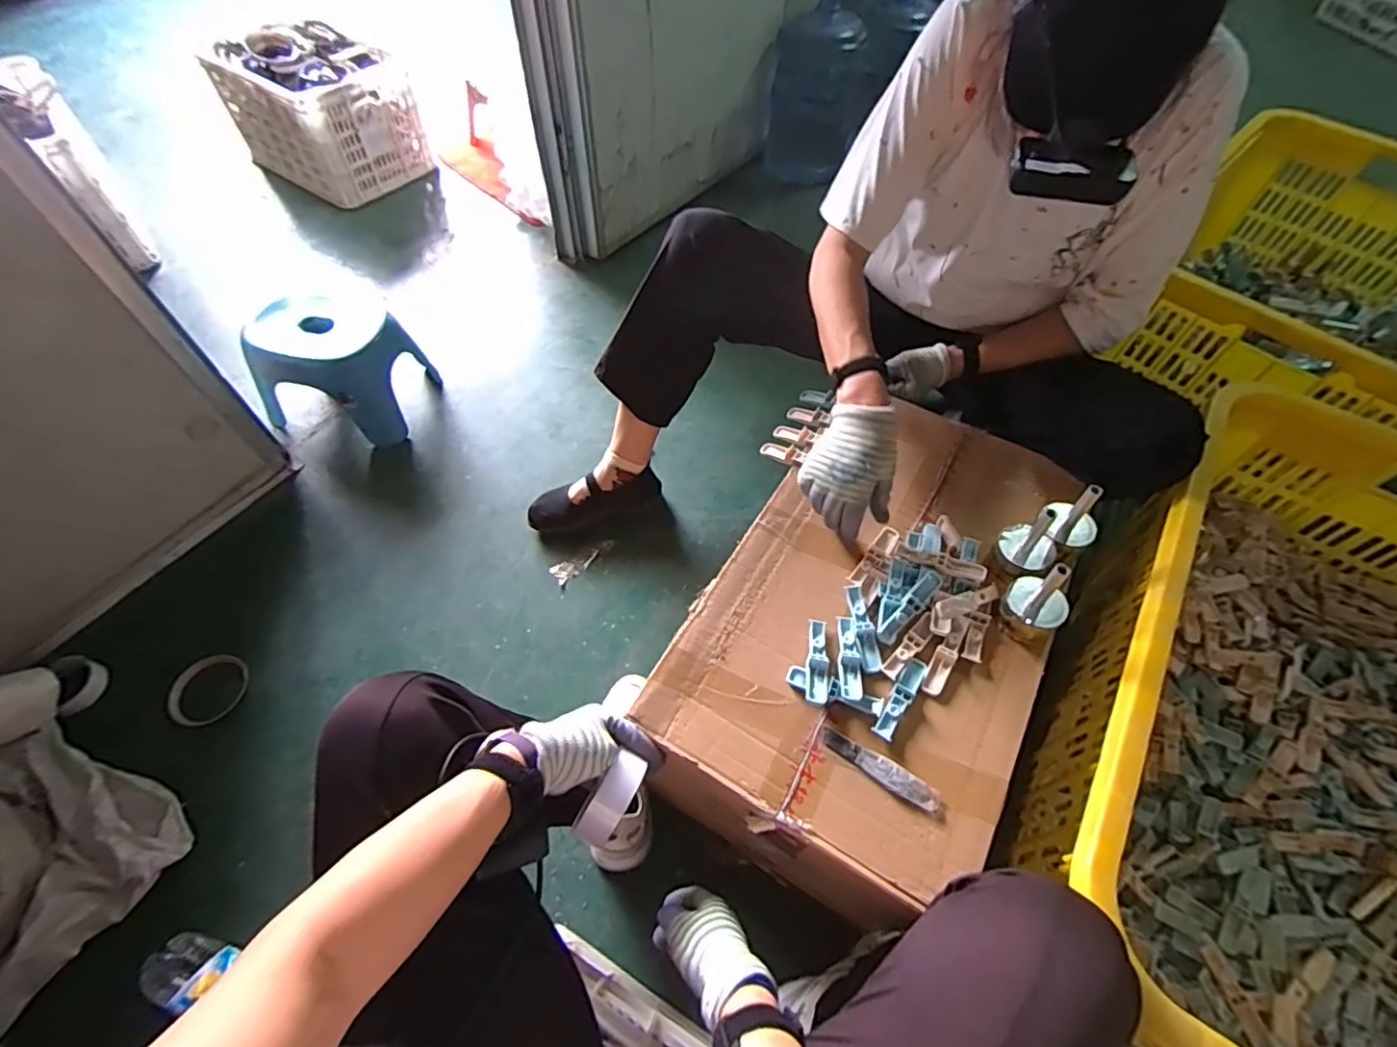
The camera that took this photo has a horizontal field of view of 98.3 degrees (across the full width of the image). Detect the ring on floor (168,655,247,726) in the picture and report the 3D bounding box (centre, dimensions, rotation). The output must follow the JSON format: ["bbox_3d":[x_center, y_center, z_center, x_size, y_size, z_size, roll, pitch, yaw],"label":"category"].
[{"bbox_3d":[-0.747,0.252,0.921,0.096,0.014,0.105,1,56,-1],"label":"ring on floor"}]

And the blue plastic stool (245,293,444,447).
[{"bbox_3d":[-0.650,-0.293,1.098,0.253,0.205,0.193,9,57,4],"label":"blue plastic stool"}]

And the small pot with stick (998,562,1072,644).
[{"bbox_3d":[0.352,0.077,0.620,0.057,0.091,0.055,-1,57,1],"label":"small pot with stick"}]

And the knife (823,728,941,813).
[{"bbox_3d":[0.173,0.235,0.579,0.114,0.007,0.026,26,61,17],"label":"knife"}]

